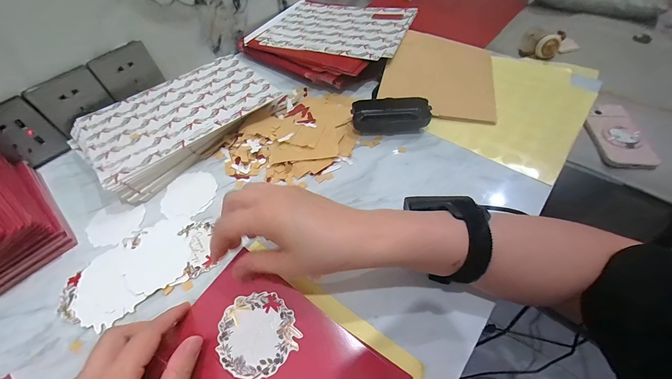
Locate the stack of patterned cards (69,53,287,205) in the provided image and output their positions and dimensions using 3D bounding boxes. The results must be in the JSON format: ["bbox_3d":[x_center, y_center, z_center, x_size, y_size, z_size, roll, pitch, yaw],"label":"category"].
[{"bbox_3d":[-0.235,-0.109,0.442,0.282,0.038,0.181,-37,60,-21],"label":"stack of patterned cards"}]

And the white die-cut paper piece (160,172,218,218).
[{"bbox_3d":[-0.193,0.005,0.379,0.065,0.004,0.070,-2,54,3],"label":"white die-cut paper piece"}]

